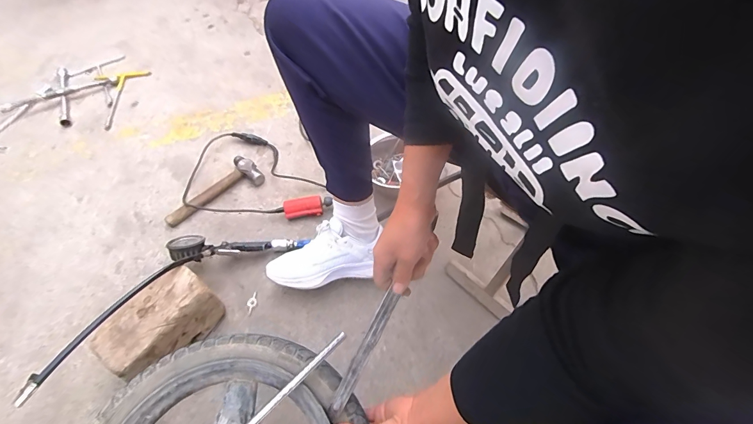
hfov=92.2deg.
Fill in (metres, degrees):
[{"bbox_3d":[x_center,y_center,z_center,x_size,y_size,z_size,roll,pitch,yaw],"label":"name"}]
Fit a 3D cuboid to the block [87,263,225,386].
[{"bbox_3d":[-0.387,0.212,0.671,0.104,0.117,0.187,30,59,27],"label":"block"}]

